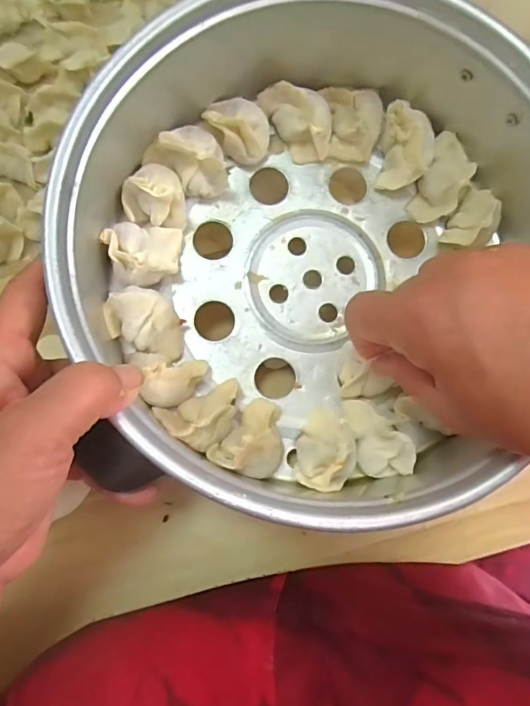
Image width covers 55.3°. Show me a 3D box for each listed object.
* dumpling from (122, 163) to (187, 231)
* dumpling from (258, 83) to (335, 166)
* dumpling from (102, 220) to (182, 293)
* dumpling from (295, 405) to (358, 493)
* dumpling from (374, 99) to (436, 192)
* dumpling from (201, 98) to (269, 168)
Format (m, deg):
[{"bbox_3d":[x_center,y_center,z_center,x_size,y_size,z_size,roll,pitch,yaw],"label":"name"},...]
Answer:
[{"bbox_3d":[-0.065,-0.093,0.293,0.034,0.029,0.033,-6,74,-2],"label":"dumpling"},{"bbox_3d":[0.019,-0.141,0.308,0.044,0.037,0.030,4,74,1],"label":"dumpling"},{"bbox_3d":[-0.070,-0.057,0.289,0.040,0.027,0.035,-1,74,-1],"label":"dumpling"},{"bbox_3d":[0.035,0.054,0.278,0.032,0.026,0.042,14,74,4],"label":"dumpling"},{"bbox_3d":[0.087,-0.124,0.308,0.030,0.036,0.041,5,74,1],"label":"dumpling"},{"bbox_3d":[-0.014,-0.136,0.307,0.035,0.034,0.030,30,76,8],"label":"dumpling"}]

